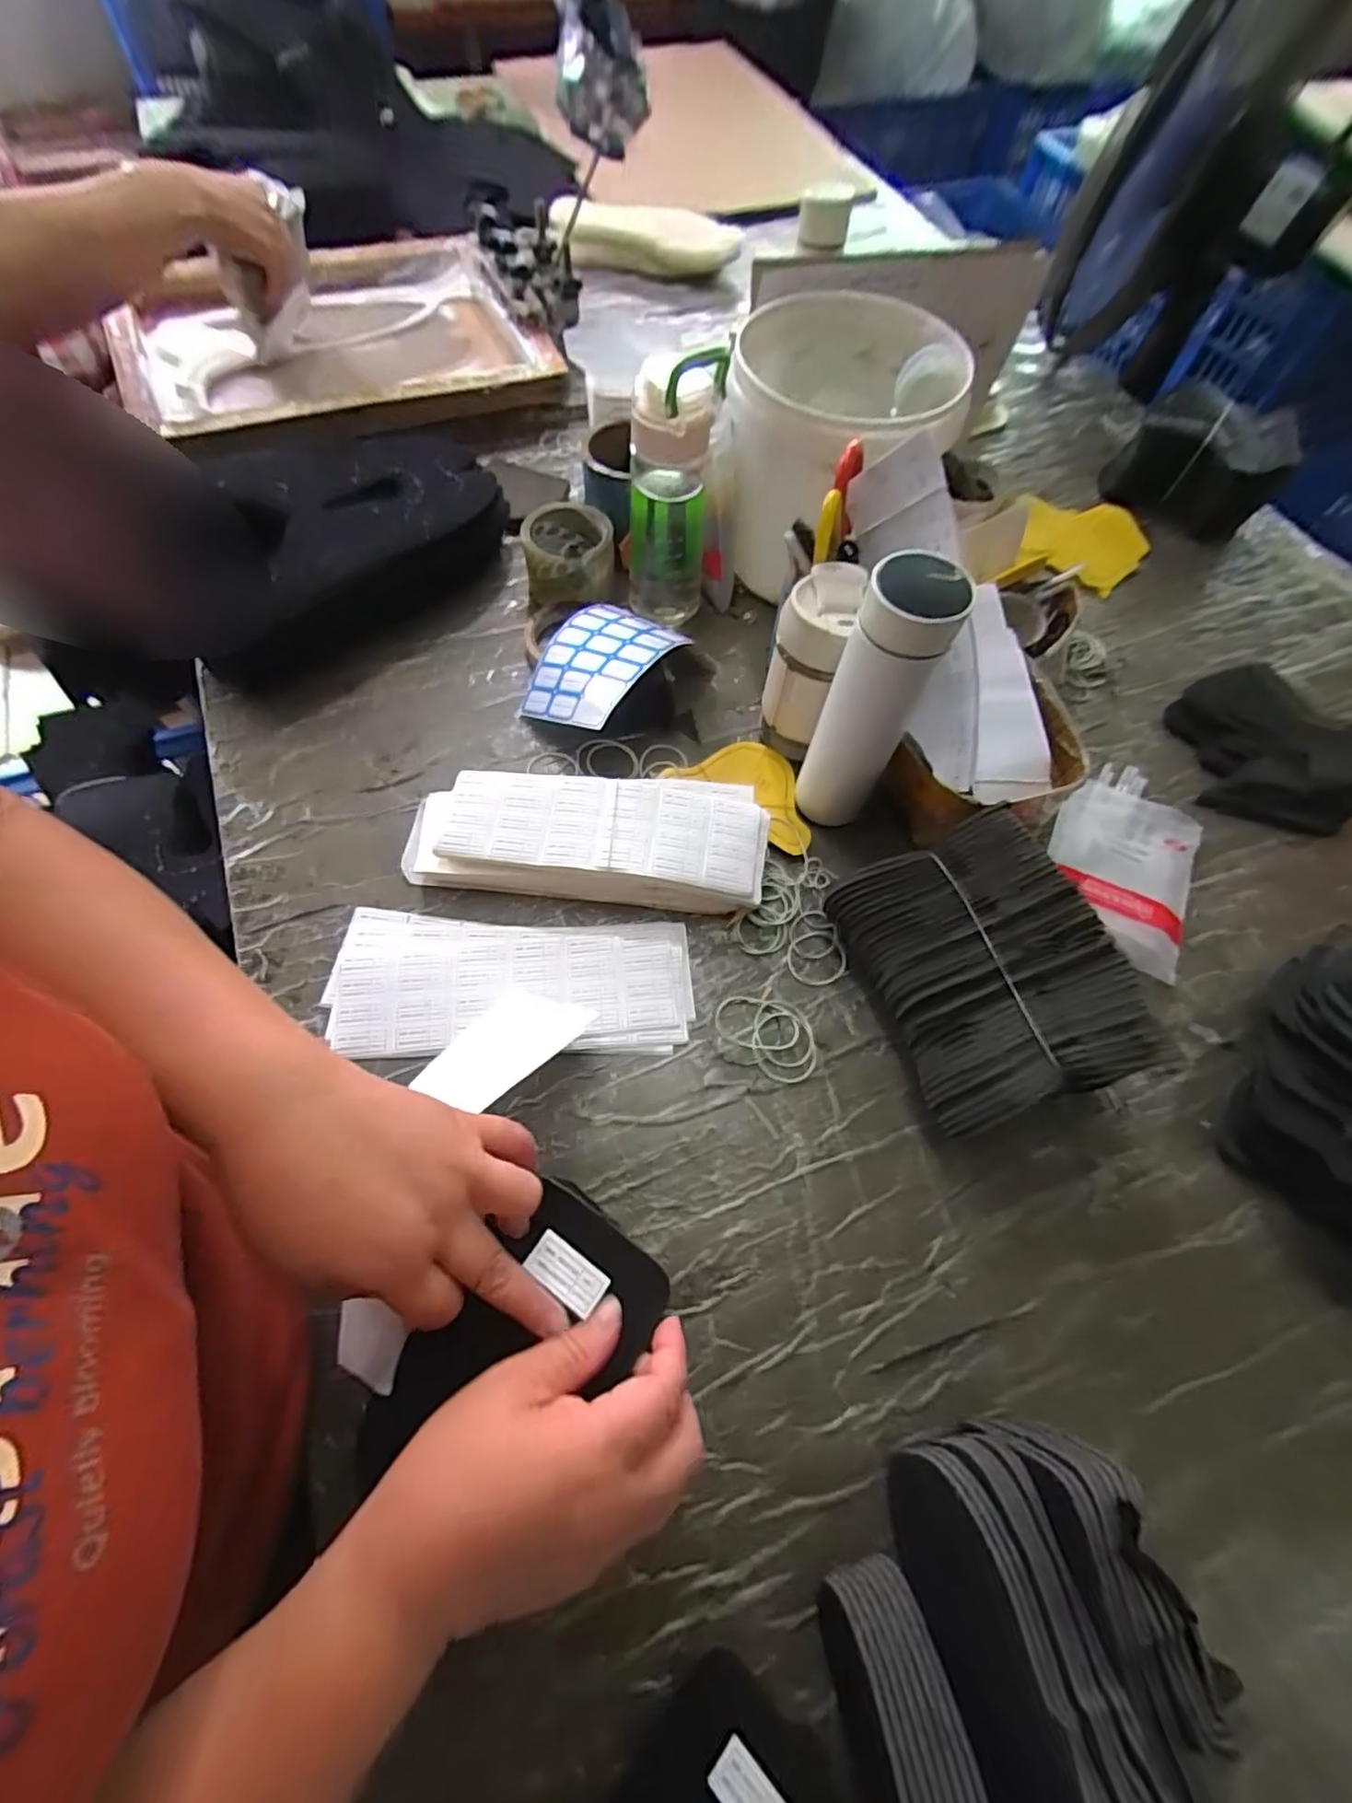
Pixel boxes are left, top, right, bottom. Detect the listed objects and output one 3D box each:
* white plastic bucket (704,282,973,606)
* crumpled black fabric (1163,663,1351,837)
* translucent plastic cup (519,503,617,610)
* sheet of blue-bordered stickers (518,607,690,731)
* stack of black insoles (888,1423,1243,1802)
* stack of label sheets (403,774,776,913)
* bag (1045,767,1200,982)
[{"bbox_3d":[0.142,-0.427,0.633,0.214,0.189,0.206,1,64,-2],"label":"white plastic bucket"},{"bbox_3d":[0.564,-0.151,0.607,0.161,0.034,0.163,16,65,6],"label":"crumpled black fabric"},{"bbox_3d":[-0.110,-0.356,0.663,0.092,0.056,0.100,-8,65,-6],"label":"translucent plastic cup"},{"bbox_3d":[-0.073,-0.223,0.596,0.124,0.026,0.144,24,73,30],"label":"sheet of blue-bordered stickers"},{"bbox_3d":[0.180,0.349,0.318,0.106,0.098,0.139,-14,65,-9],"label":"stack of black insoles"},{"bbox_3d":[-0.075,-0.061,0.534,0.294,0.044,0.112,5,64,1],"label":"stack of label sheets"},{"bbox_3d":[0.395,-0.042,0.565,0.114,0.019,0.201,26,66,10],"label":"bag"}]

